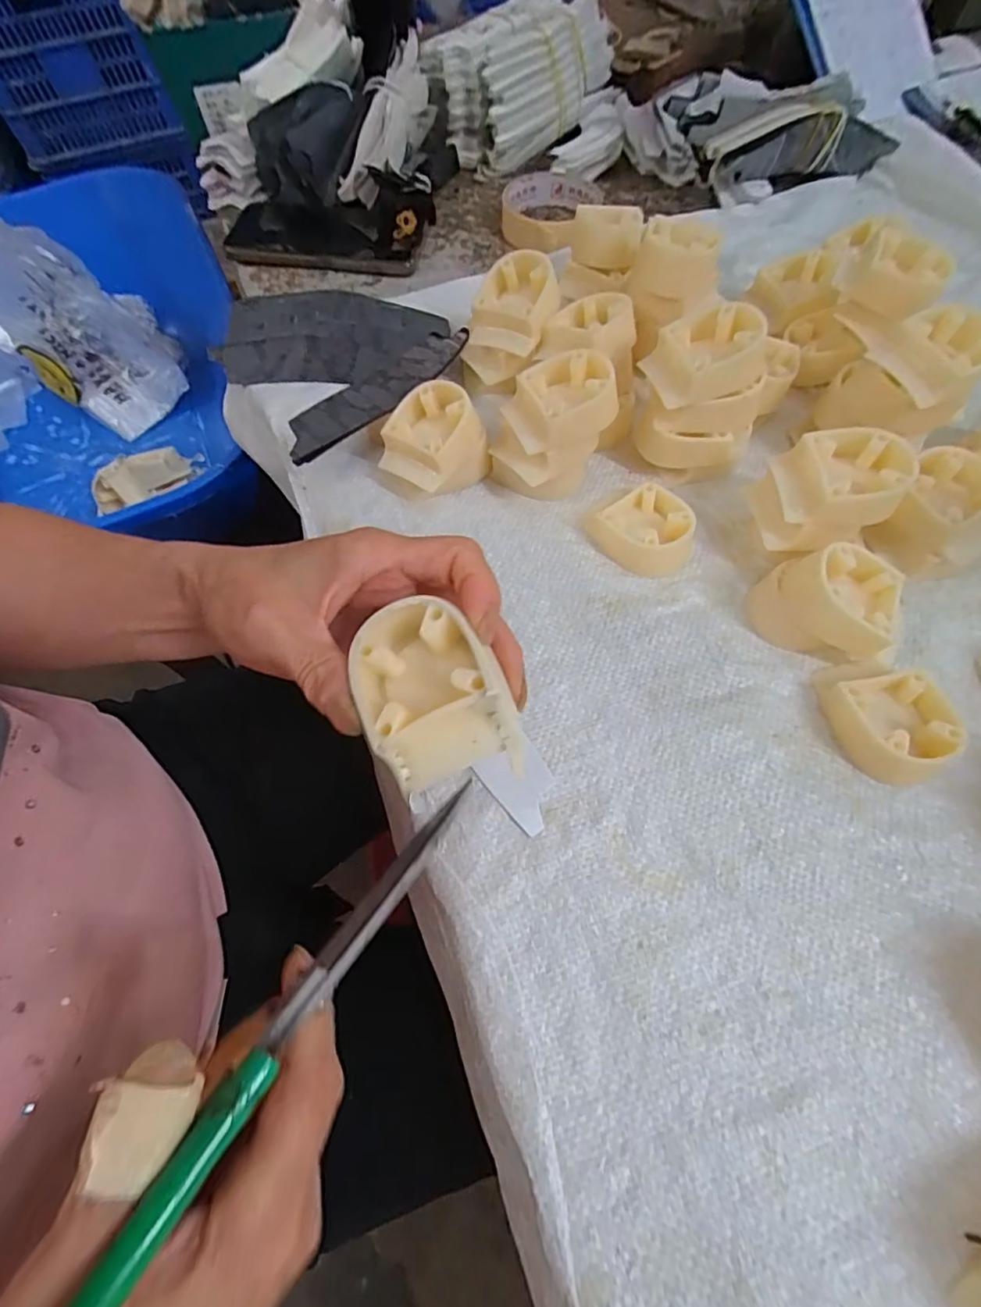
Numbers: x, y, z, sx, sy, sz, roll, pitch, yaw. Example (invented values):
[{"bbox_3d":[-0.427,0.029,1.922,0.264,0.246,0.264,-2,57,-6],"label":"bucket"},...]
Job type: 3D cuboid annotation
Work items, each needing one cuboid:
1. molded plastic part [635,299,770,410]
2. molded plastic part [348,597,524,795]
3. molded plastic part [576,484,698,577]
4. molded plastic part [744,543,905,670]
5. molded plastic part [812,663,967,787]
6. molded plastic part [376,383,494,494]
[{"bbox_3d":[0.119,-0.168,0.300,0.052,0.033,0.052,-19,65,-7],"label":"molded plastic part"},{"bbox_3d":[-0.022,0.014,0.183,0.045,0.021,0.064,-24,65,-10],"label":"molded plastic part"},{"bbox_3d":[0.090,-0.072,0.314,0.047,0.022,0.058,-34,68,-14],"label":"molded plastic part"},{"bbox_3d":[0.176,-0.028,0.280,0.066,0.042,0.046,24,67,13],"label":"molded plastic part"},{"bbox_3d":[0.195,0.030,0.263,0.048,0.021,0.062,-13,64,-5],"label":"molded plastic part"},{"bbox_3d":[-0.033,-0.126,0.330,0.051,0.046,0.054,33,69,16],"label":"molded plastic part"}]

